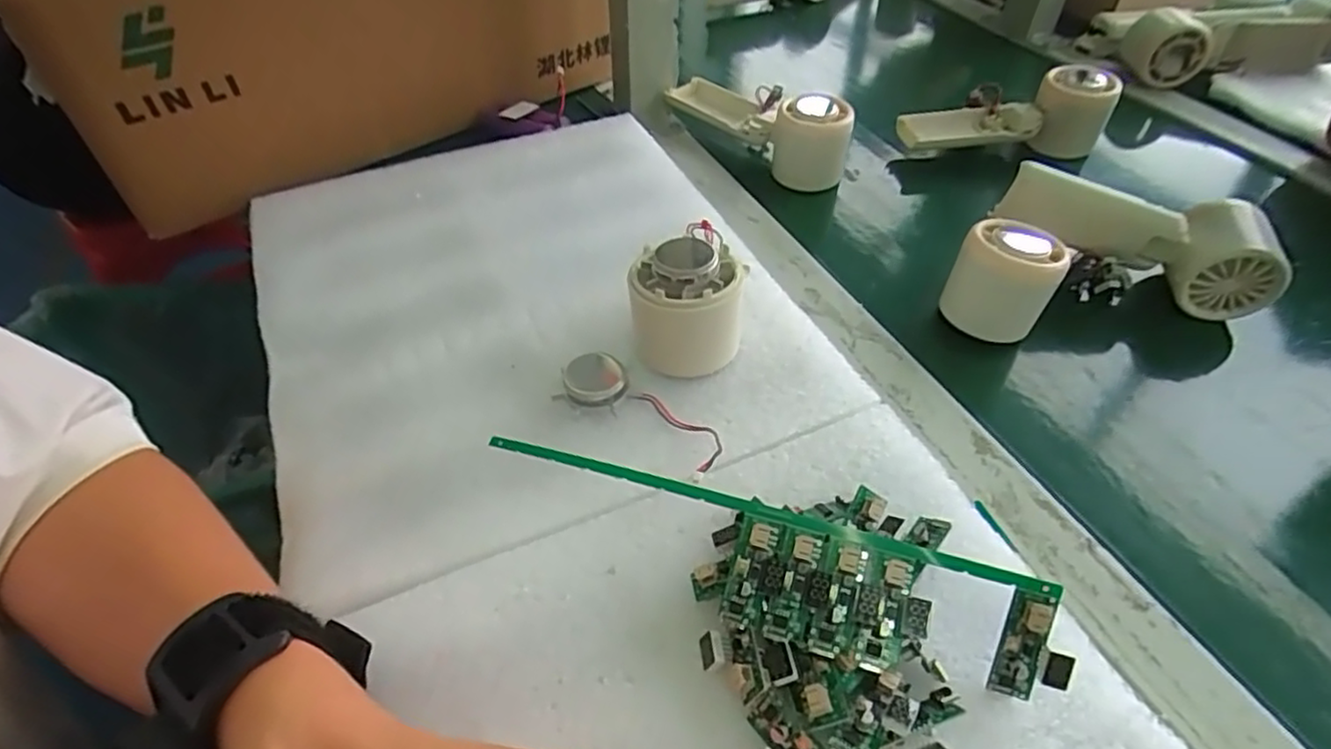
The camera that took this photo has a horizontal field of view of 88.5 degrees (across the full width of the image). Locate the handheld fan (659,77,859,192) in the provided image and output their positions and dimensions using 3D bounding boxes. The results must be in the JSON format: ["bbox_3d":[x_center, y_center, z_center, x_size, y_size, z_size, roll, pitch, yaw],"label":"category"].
[{"bbox_3d":[0.075,-0.208,0.539,0.052,0.051,0.164,-30,58,-26],"label":"handheld fan"}]

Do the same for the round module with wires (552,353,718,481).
[{"bbox_3d":[-0.013,0.016,0.318,0.097,0.019,0.034,33,56,23],"label":"round module with wires"}]

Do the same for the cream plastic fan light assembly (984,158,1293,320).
[{"bbox_3d":[0.288,-0.088,0.417,0.162,0.050,0.050,22,54,5],"label":"cream plastic fan light assembly"}]

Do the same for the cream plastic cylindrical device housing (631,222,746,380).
[{"bbox_3d":[0.010,-0.035,0.333,0.052,0.060,0.048,2,50,-2],"label":"cream plastic cylindrical device housing"}]

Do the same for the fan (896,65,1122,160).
[{"bbox_3d":[0.269,-0.201,0.546,0.153,0.052,0.054,1,49,20],"label":"fan"}]

